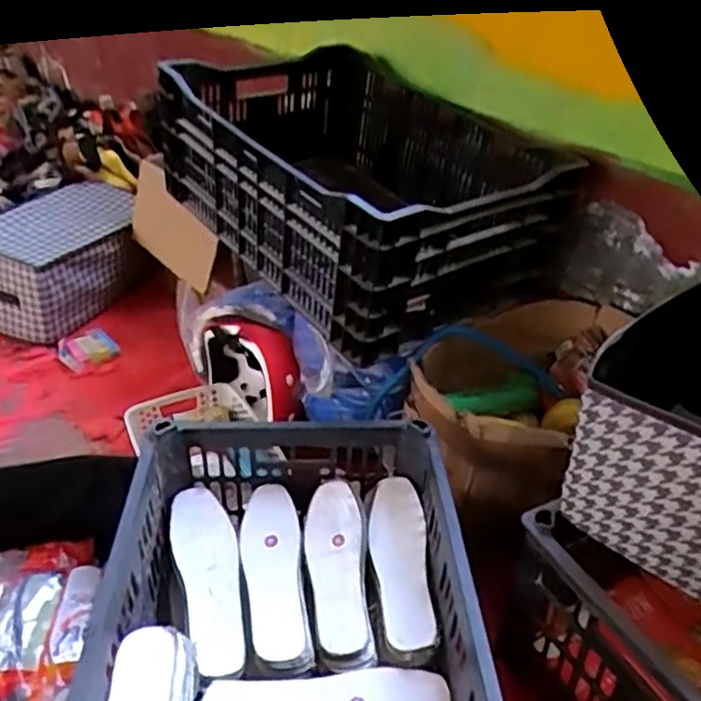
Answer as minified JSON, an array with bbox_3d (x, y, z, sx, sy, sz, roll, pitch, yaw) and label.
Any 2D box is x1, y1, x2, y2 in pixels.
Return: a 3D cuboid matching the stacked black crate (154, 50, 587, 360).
[{"bbox_3d":[0.012,-0.269,1.090,0.460,0.256,0.555,-22,43,-29],"label":"stacked black crate"}]

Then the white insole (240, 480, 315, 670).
[{"bbox_3d":[-0.087,0.245,0.767,0.065,0.017,0.229,-4,37,-8],"label":"white insole"}]

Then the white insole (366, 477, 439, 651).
[{"bbox_3d":[0.057,0.239,0.778,0.065,0.022,0.221,-16,35,10],"label":"white insole"}]

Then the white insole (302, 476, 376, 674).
[{"bbox_3d":[-0.016,0.239,0.762,0.062,0.031,0.212,-1,36,-5],"label":"white insole"}]

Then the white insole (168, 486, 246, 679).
[{"bbox_3d":[-0.156,0.247,0.766,0.070,0.017,0.232,-12,38,-18],"label":"white insole"}]

